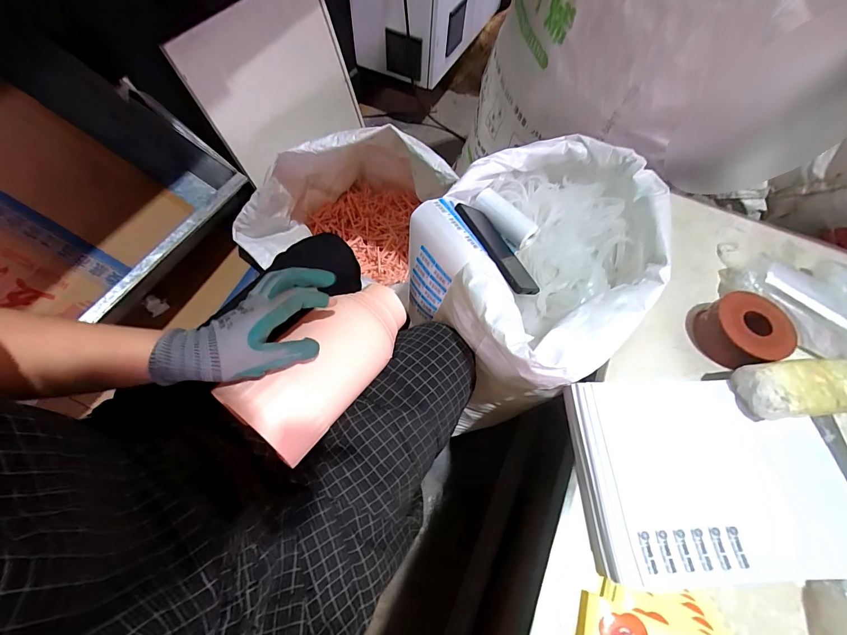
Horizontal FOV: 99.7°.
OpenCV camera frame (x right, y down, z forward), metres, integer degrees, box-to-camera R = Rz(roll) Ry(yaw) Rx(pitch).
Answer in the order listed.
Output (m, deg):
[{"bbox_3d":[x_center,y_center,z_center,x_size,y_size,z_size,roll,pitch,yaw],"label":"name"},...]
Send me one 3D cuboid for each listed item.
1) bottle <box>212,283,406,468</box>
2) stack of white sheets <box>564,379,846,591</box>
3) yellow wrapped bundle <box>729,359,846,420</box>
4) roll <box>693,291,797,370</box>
[{"bbox_3d":[-0.120,0.054,0.469,0.105,0.087,0.251,30,52,13],"label":"bottle"},{"bbox_3d":[0.327,0.176,0.407,0.301,0.039,0.208,0,64,-1],"label":"stack of white sheets"},{"bbox_3d":[0.454,0.083,0.423,0.153,0.031,0.063,-4,63,-5],"label":"yellow wrapped bundle"},{"bbox_3d":[0.426,0.020,0.478,0.099,0.052,0.093,1,63,-2],"label":"roll"}]

